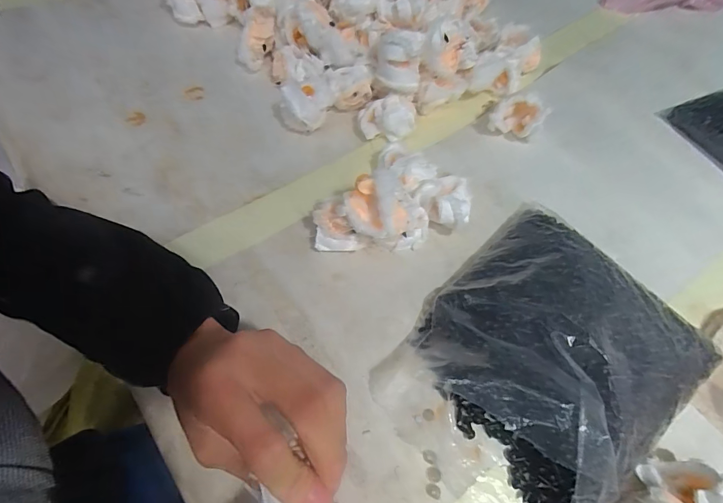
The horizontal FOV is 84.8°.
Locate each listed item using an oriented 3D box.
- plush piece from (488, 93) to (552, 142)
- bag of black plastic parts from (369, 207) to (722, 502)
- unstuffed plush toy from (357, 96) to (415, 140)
[{"bbox_3d":[0.176,-0.152,0.443,0.058,0.040,0.031,16,64,5],"label":"plush piece"},{"bbox_3d":[0.151,0.081,0.312,0.239,0.051,0.197,-40,72,-19],"label":"bag of black plastic parts"},{"bbox_3d":[0.028,-0.143,0.433,0.058,0.034,0.041,-1,64,-3],"label":"unstuffed plush toy"}]

